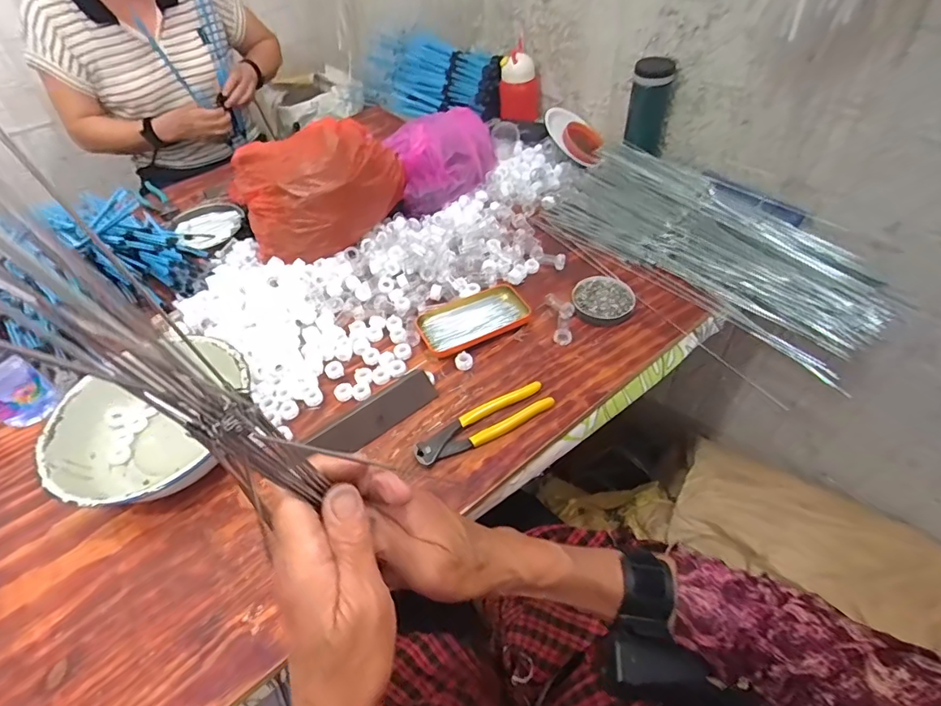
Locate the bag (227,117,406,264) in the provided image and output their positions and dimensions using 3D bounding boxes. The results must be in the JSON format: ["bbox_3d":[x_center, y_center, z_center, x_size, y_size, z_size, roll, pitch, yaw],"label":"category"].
[{"bbox_3d":[-0.211,-0.239,0.717,0.244,0.149,0.135,-21,51,-12],"label":"bag"}]

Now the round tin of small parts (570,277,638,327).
[{"bbox_3d":[0.181,-0.071,0.664,0.084,0.017,0.076,-7,49,0],"label":"round tin of small parts"}]

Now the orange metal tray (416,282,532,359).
[{"bbox_3d":[0.005,-0.048,0.656,0.148,0.012,0.084,-26,52,-16],"label":"orange metal tray"}]

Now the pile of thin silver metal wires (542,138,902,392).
[{"bbox_3d":[0.345,-0.171,0.719,0.229,0.049,0.490,-35,55,-22],"label":"pile of thin silver metal wires"}]

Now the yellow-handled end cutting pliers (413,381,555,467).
[{"bbox_3d":[0.016,0.081,0.551,0.165,0.014,0.040,-25,52,-15],"label":"yellow-handled end cutting pliers"}]

